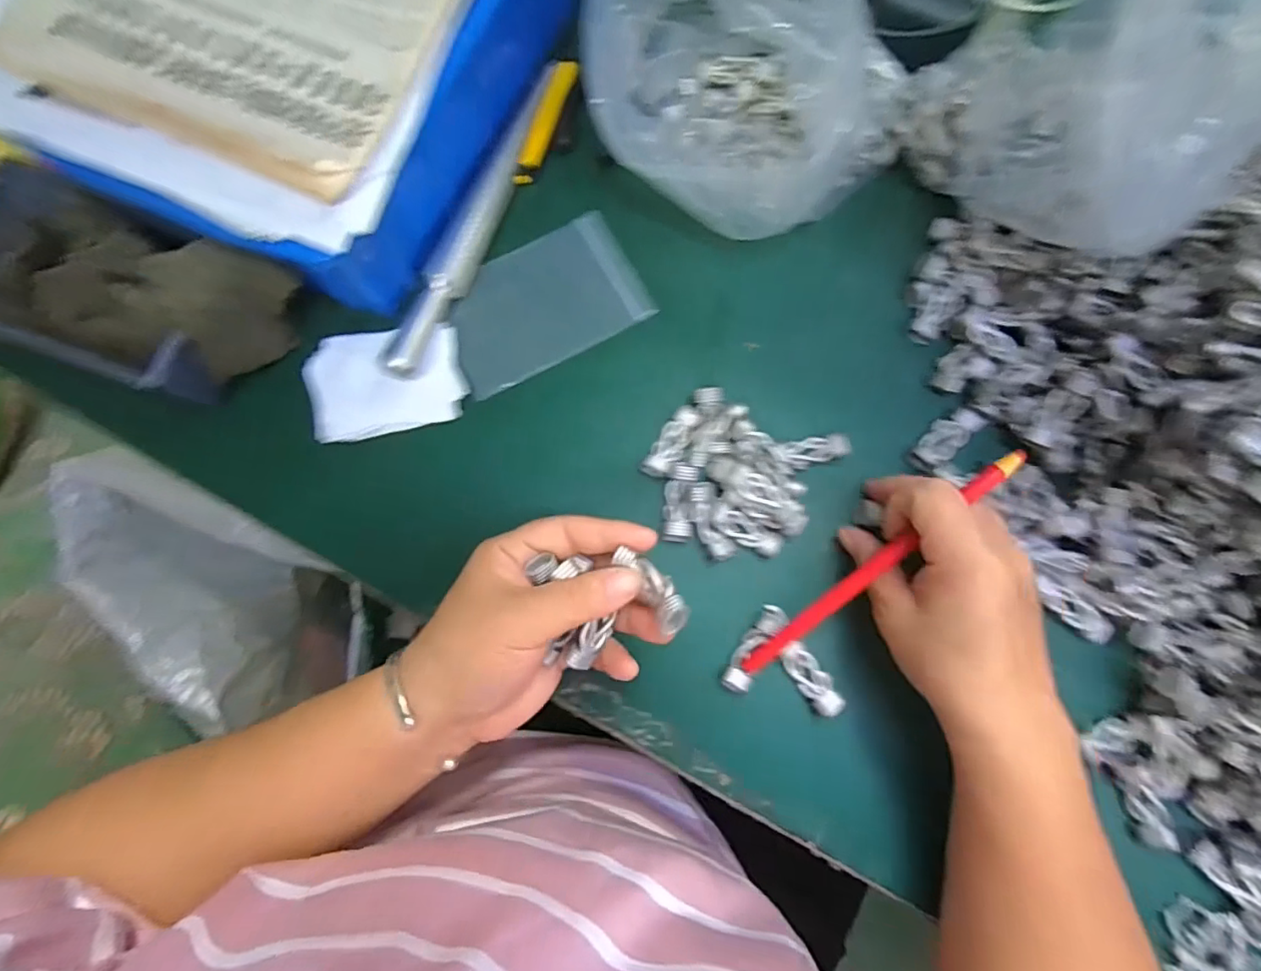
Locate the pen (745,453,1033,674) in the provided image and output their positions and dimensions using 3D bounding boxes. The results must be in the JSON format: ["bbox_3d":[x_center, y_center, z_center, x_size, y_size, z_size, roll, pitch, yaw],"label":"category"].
[{"bbox_3d":[0.121,0.042,0.276,0.168,0.011,0.009,-43,81,15],"label":"pen"}]

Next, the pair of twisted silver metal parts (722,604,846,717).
[{"bbox_3d":[0.087,0.101,0.301,0.059,0.010,0.049,31,81,6],"label":"pair of twisted silver metal parts"}]

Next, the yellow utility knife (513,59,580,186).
[{"bbox_3d":[-0.054,-0.232,0.355,0.014,0.015,0.085,20,80,4],"label":"yellow utility knife"}]

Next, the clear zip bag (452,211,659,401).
[{"bbox_3d":[-0.055,-0.114,0.345,0.121,0.009,0.074,-28,90,-8],"label":"clear zip bag"}]

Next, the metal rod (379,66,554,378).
[{"bbox_3d":[-0.094,-0.161,0.338,0.021,0.017,0.212,22,80,5],"label":"metal rod"}]

